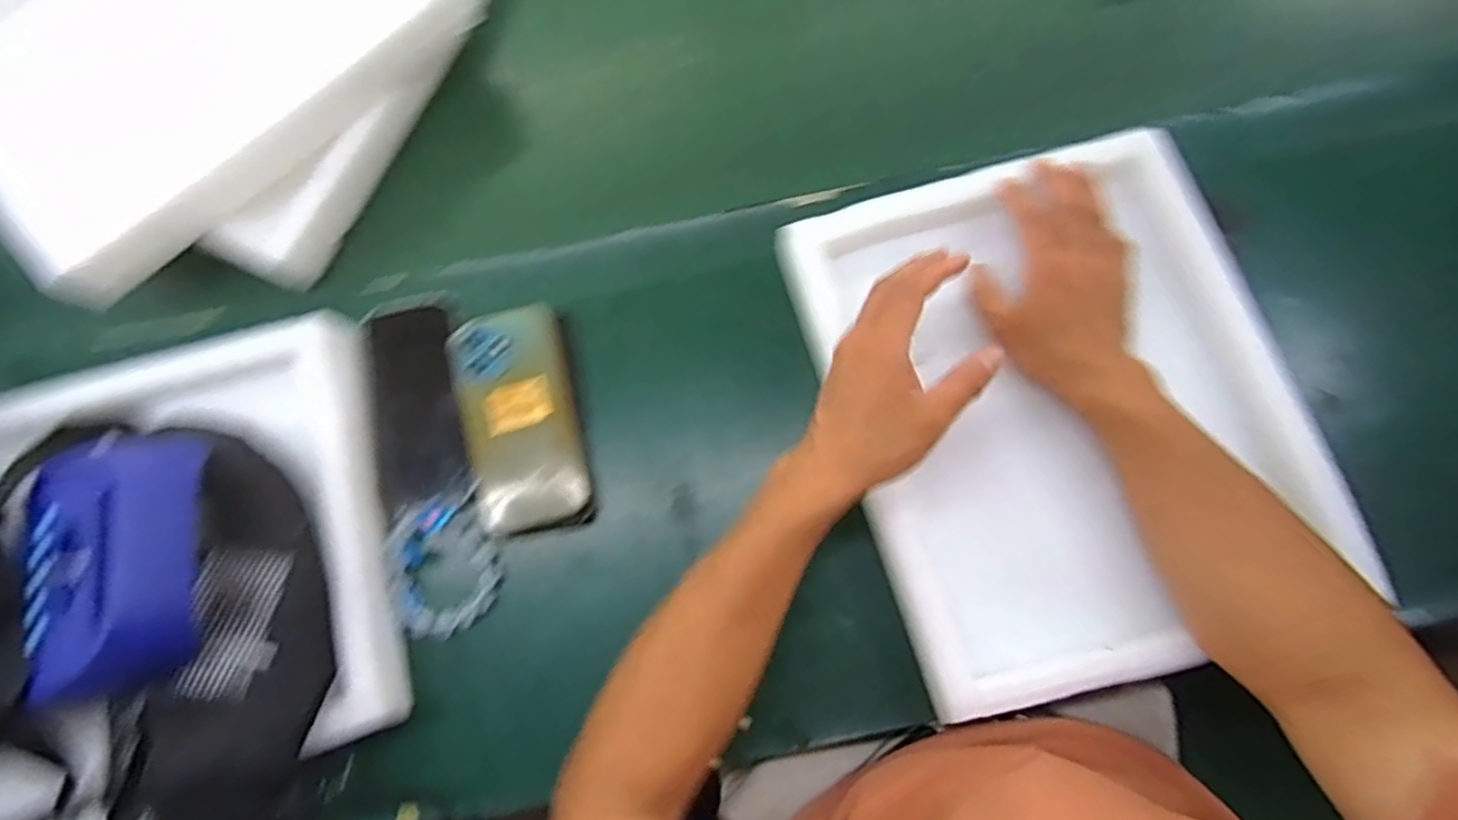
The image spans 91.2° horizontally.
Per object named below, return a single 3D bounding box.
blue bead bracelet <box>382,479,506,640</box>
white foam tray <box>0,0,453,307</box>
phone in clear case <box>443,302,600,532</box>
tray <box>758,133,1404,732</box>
[{"bbox_3d":[-0.201,0.107,0.499,0.074,0.018,0.094,-19,77,-3],"label":"blue bead bracelet"},{"bbox_3d":[-0.412,-0.293,0.547,0.262,0.045,0.377,42,81,10],"label":"white foam tray"},{"bbox_3d":[-0.151,0.005,0.518,0.083,0.013,0.164,-15,79,-5],"label":"phone in clear case"},{"bbox_3d":[0.221,-0.004,0.506,0.291,0.075,0.350,-16,76,-3],"label":"tray"}]

